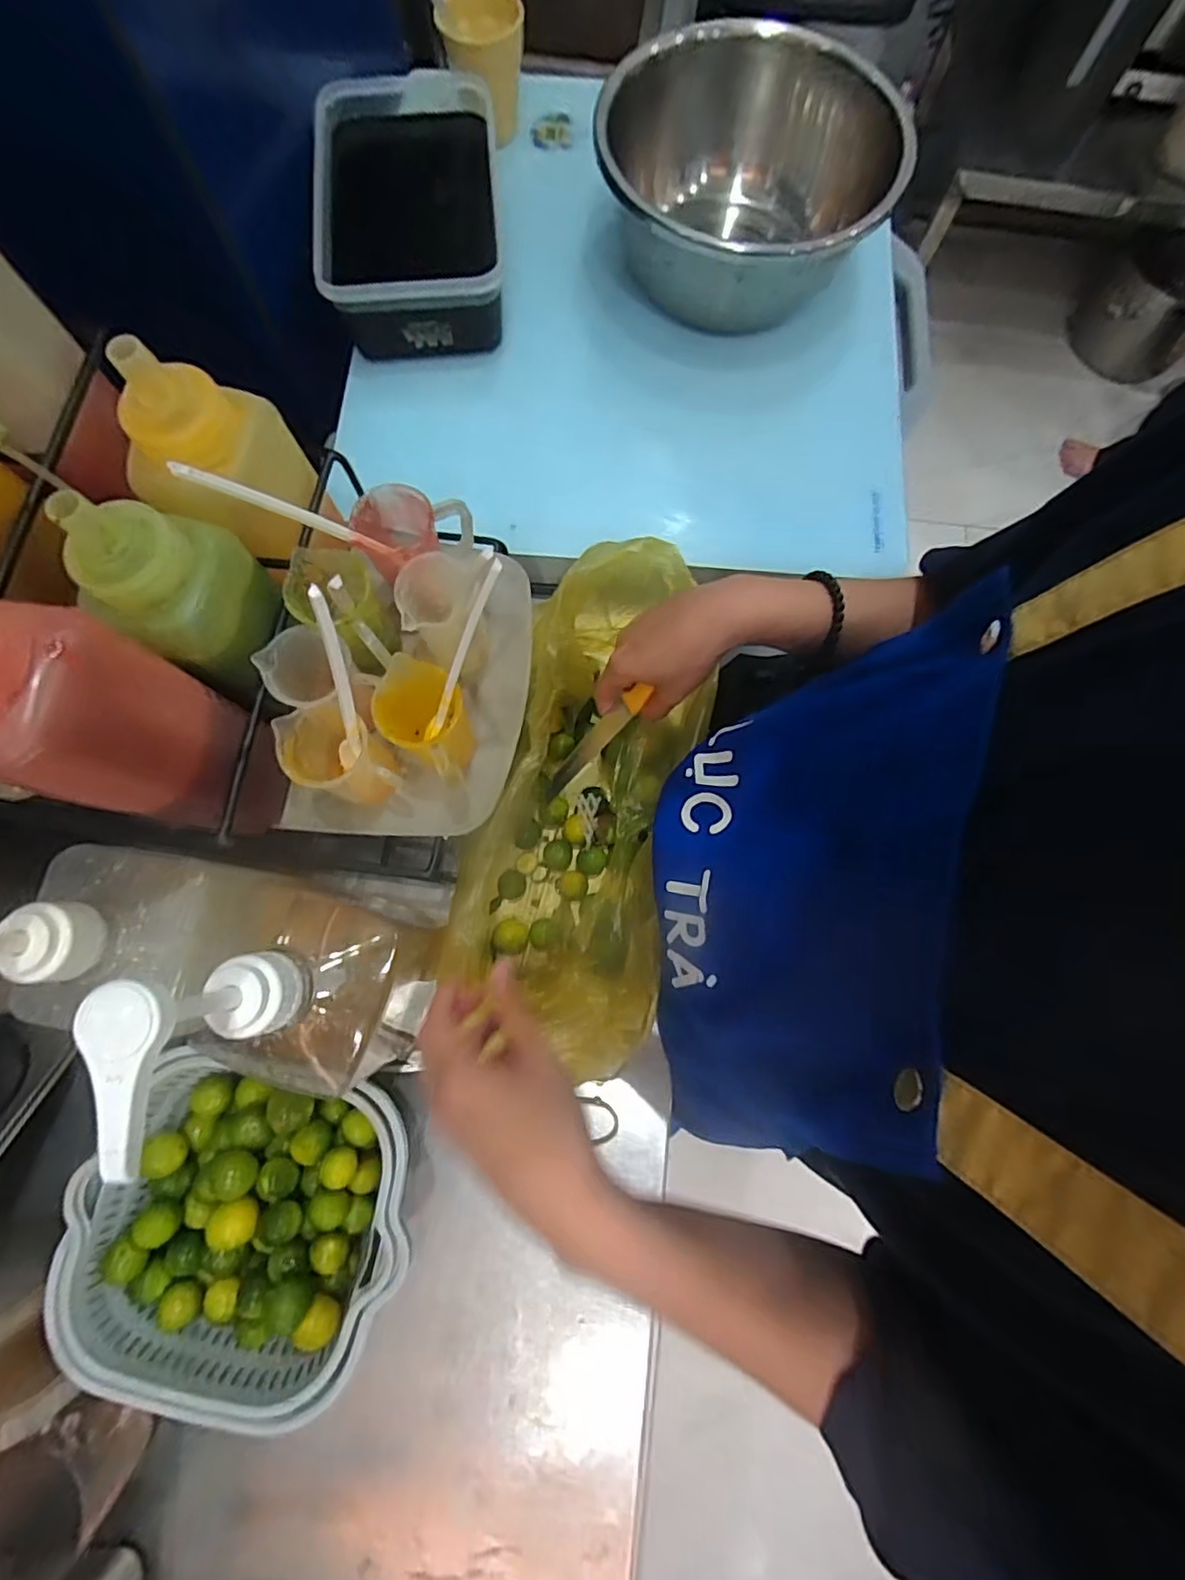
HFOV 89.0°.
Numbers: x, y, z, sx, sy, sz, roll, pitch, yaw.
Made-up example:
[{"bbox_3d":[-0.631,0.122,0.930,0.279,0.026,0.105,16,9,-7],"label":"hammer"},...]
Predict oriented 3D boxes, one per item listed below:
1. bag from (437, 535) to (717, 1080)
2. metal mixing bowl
[{"bbox_3d":[-0.011,0.008,0.468,0.125,0.160,0.357,6,76,1],"label":"bag"},{"bbox_3d":[0.141,-0.549,0.568,0.257,0.125,0.257,0,76,-1],"label":"metal mixing bowl"}]

